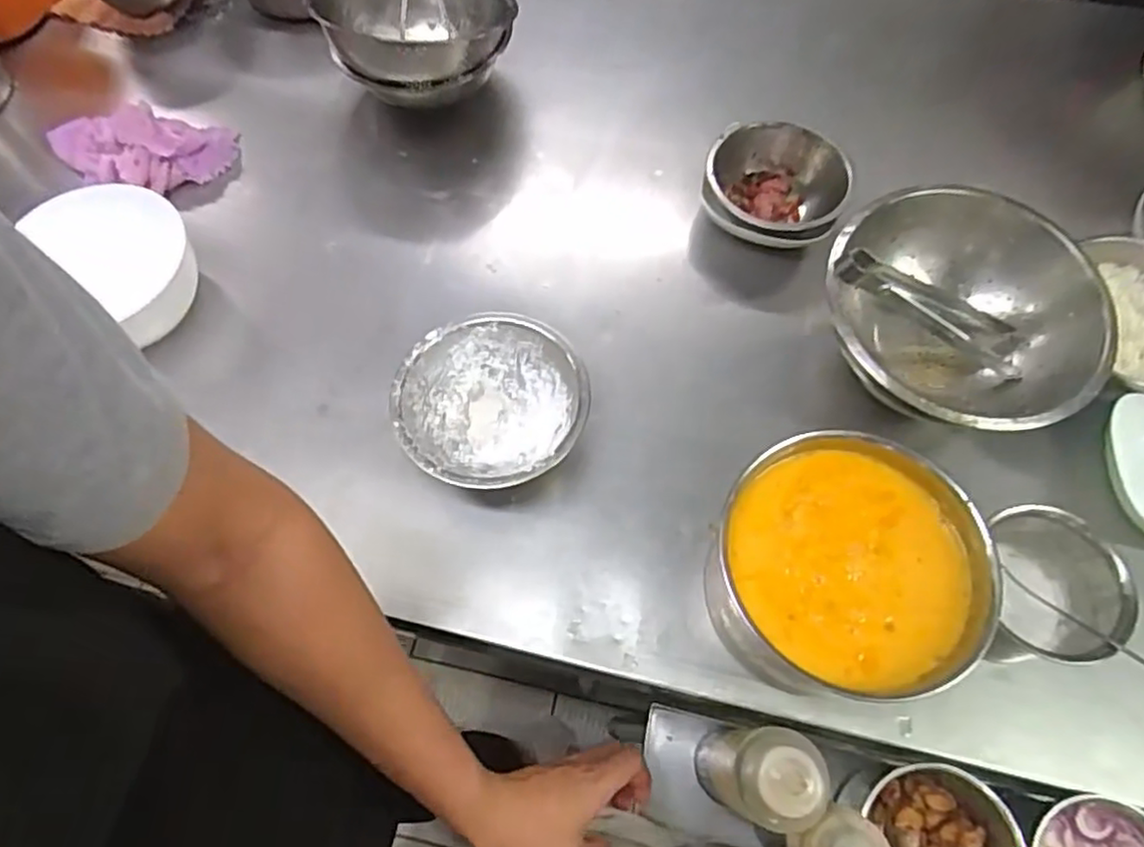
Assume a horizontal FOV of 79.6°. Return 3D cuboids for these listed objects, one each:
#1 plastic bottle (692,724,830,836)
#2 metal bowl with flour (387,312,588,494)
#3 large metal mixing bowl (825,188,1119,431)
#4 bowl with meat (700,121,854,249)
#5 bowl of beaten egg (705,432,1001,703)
[{"bbox_3d":[0.137,0.264,0.517,0.059,0.198,0.065,21,69,9],"label":"plastic bottle"},{"bbox_3d":[-0.072,-0.012,0.640,0.163,0.081,0.166,0,67,0],"label":"metal bowl with flour"},{"bbox_3d":[0.344,-0.092,0.631,0.205,0.115,0.227,-7,67,-3],"label":"large metal mixing bowl"},{"bbox_3d":[0.219,-0.256,0.748,0.146,0.057,0.138,0,67,0],"label":"bowl with meat"},{"bbox_3d":[0.213,0.117,0.551,0.190,0.116,0.188,0,67,0],"label":"bowl of beaten egg"}]

